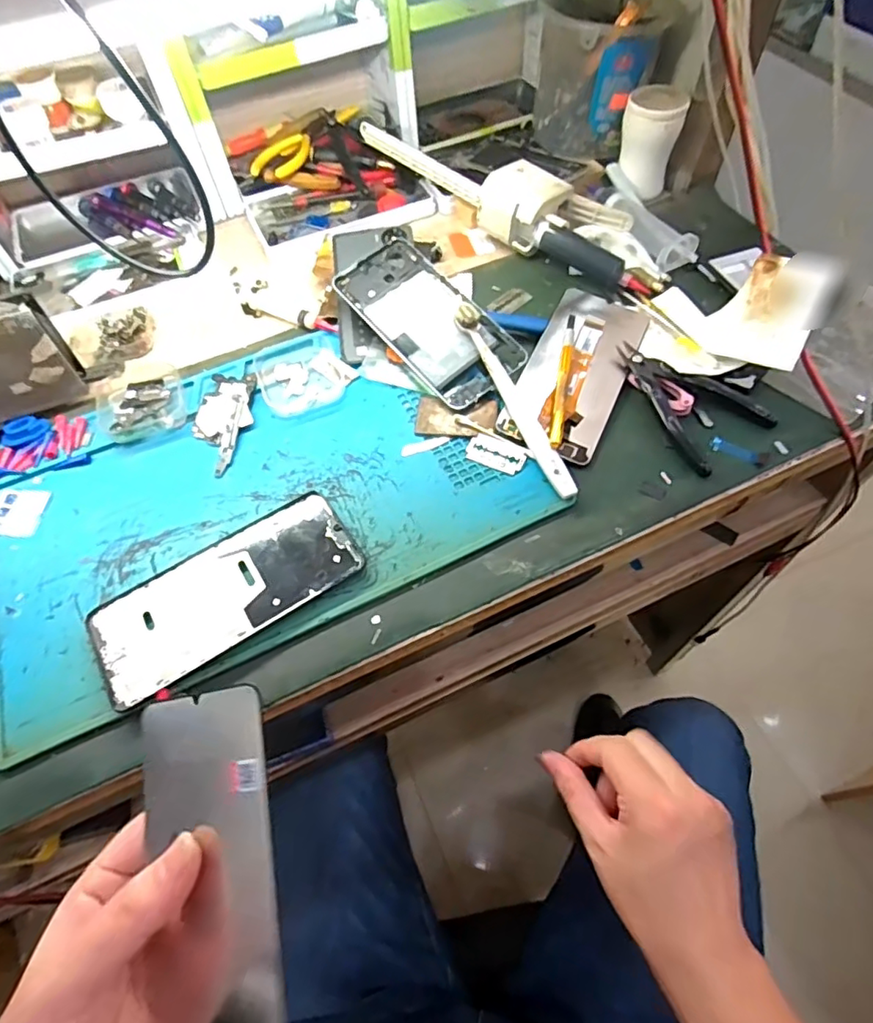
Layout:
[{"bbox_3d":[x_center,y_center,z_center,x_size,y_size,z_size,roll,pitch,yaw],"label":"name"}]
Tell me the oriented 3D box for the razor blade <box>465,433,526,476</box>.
[{"bbox_3d":[0.043,-0.041,0.412,0.042,0.004,0.023,21,73,17],"label":"razor blade"}]

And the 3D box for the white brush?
[{"bbox_3d":[0.056,-0.085,0.420,0.016,0.019,0.179,-20,59,-9],"label":"white brush"}]

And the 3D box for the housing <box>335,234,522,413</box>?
[{"bbox_3d":[-0.008,-0.158,0.466,0.078,0.010,0.170,-39,73,-11],"label":"housing"}]

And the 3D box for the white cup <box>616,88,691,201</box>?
[{"bbox_3d":[0.203,-0.355,0.550,0.054,0.075,0.052,12,60,10],"label":"white cup"}]

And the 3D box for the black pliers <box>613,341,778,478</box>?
[{"bbox_3d":[0.192,-0.088,0.427,0.074,0.013,0.118,-23,60,-10],"label":"black pliers"}]

